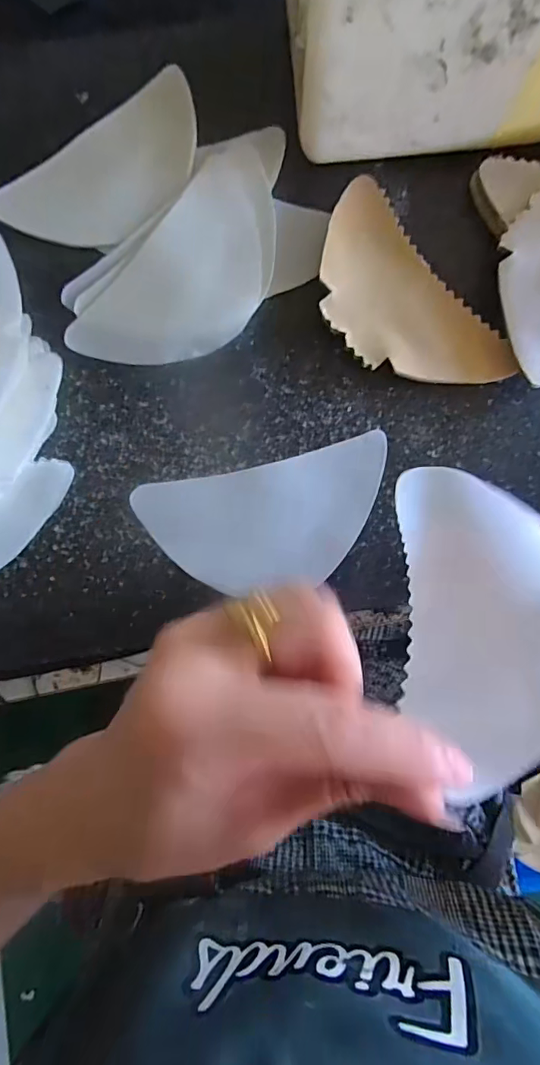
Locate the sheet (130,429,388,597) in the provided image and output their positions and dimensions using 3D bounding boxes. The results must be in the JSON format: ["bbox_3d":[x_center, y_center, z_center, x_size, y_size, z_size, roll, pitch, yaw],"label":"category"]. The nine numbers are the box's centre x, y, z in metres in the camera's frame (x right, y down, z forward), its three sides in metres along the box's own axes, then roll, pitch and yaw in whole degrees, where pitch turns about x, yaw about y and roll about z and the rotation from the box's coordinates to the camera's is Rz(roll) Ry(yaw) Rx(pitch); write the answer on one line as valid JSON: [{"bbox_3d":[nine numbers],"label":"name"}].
[{"bbox_3d":[0.002,-0.007,0.269,0.141,0.004,0.072,-14,78,-2],"label":"sheet"}]

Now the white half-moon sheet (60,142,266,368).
[{"bbox_3d":[-0.044,-0.158,0.288,0.081,0.010,0.157,37,82,5],"label":"white half-moon sheet"}]

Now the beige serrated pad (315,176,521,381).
[{"bbox_3d":[0.073,-0.136,0.284,0.075,0.013,0.144,-36,83,-6],"label":"beige serrated pad"}]

